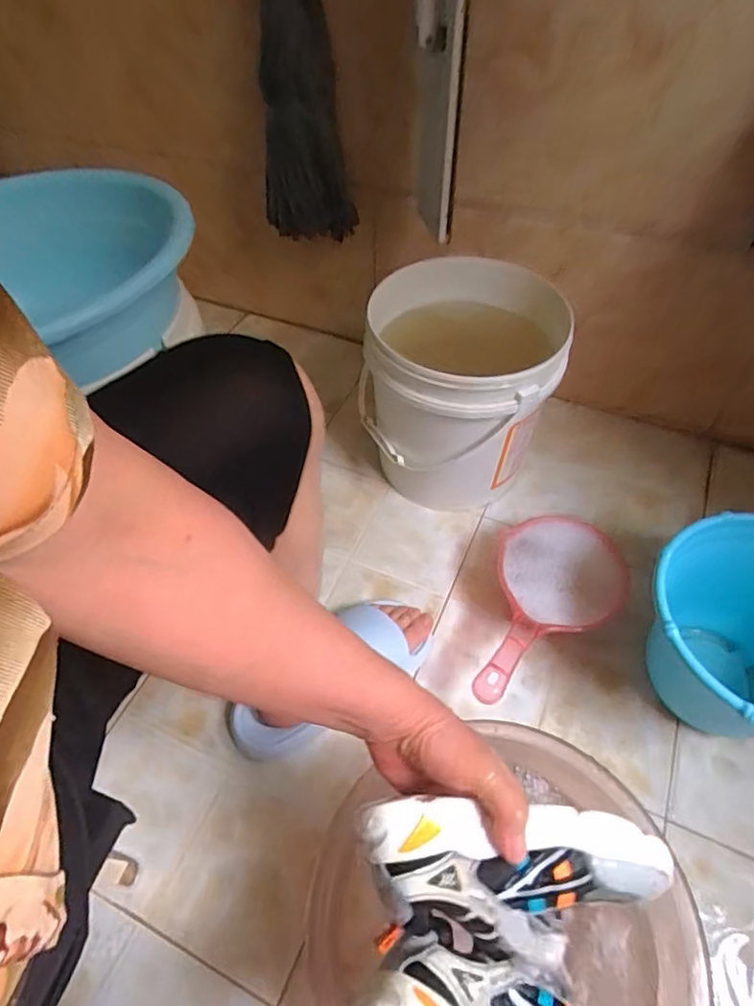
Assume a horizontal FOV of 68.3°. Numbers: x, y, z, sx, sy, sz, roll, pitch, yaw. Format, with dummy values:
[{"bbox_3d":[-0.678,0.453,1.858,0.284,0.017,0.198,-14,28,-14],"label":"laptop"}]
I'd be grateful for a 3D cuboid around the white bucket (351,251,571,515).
[{"bbox_3d":[0.114,-0.156,0.795,0.250,0.260,0.296,12,54,11],"label":"white bucket"}]

